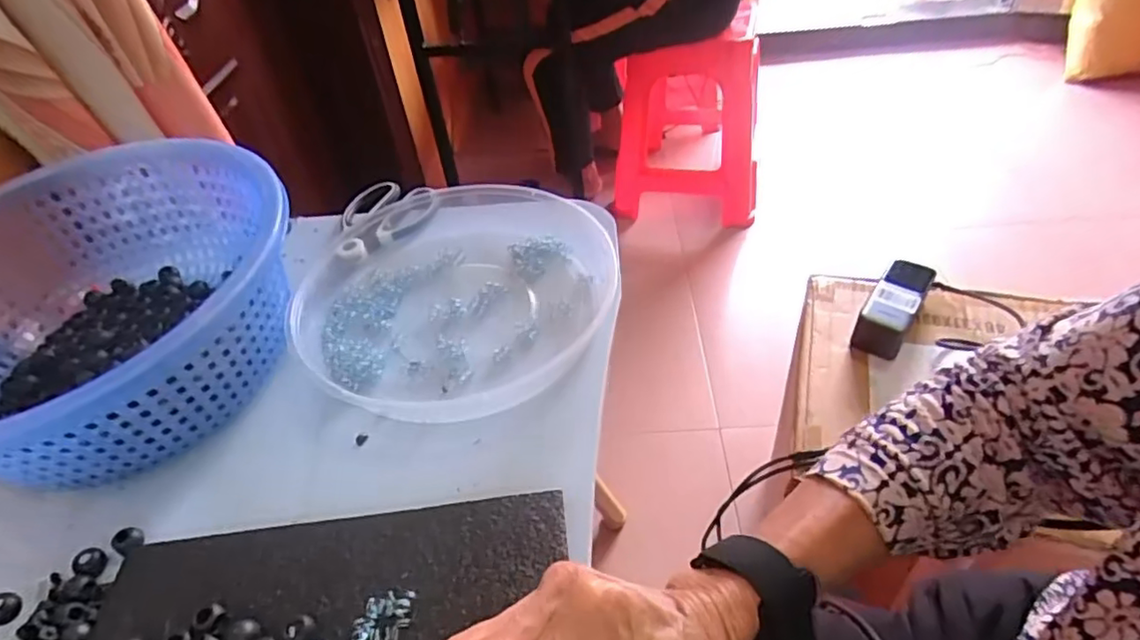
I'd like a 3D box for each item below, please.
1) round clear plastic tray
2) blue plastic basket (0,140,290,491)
[{"bbox_3d":[-0.090,-0.031,0.479,0.229,0.042,0.249,-4,44,4],"label":"round clear plastic tray"},{"bbox_3d":[-0.321,-0.009,0.421,0.275,0.105,0.261,-4,44,4],"label":"blue plastic basket"}]

